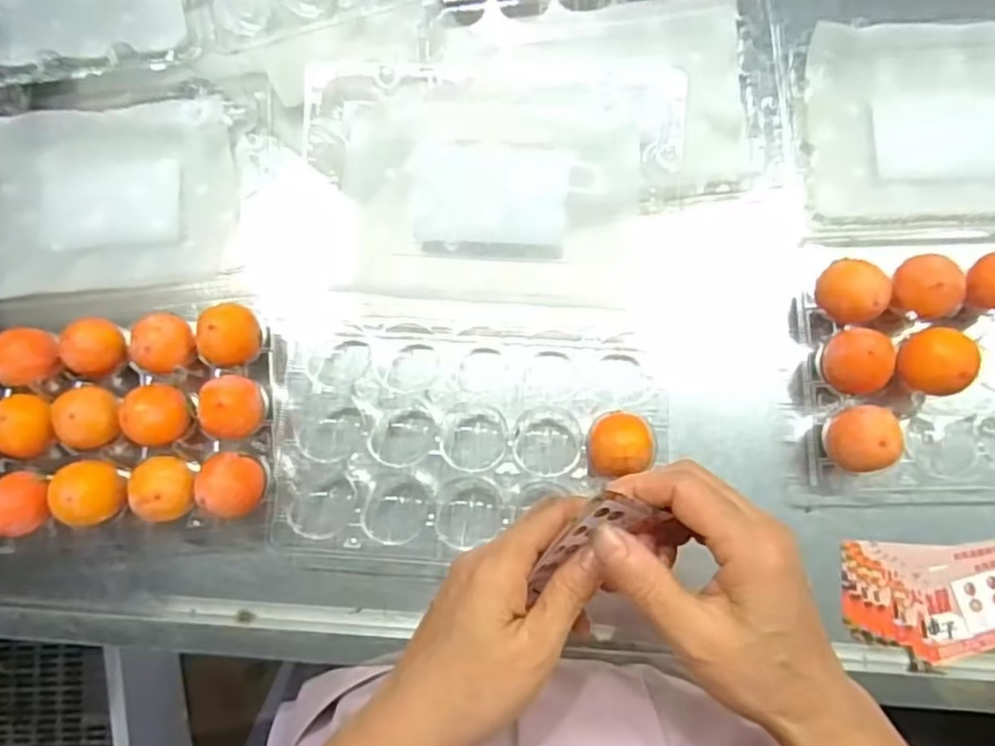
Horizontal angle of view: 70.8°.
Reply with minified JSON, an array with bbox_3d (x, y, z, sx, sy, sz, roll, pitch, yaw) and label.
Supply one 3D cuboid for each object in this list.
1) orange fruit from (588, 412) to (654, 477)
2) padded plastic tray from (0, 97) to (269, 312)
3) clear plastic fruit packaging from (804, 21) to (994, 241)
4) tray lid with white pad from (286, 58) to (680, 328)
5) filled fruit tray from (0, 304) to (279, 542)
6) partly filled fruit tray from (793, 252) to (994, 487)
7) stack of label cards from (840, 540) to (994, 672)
[{"bbox_3d":[0.075,0.044,0.431,0.038,0.043,0.037,-1,81,4],"label":"orange fruit"},{"bbox_3d":[-0.279,-0.114,0.480,0.204,0.031,0.143,-5,83,3],"label":"padded plastic tray"},{"bbox_3d":[0.305,-0.158,0.455,0.202,0.027,0.141,0,83,4],"label":"clear plastic fruit packaging"},{"bbox_3d":[-0.002,-0.140,0.454,0.249,0.038,0.186,1,83,4],"label":"tray lid with white pad"},{"bbox_3d":[-0.260,0.033,0.450,0.237,0.054,0.147,0,83,4],"label":"filled fruit tray"},{"bbox_3d":[0.318,-0.007,0.421,0.258,0.045,0.157,-1,83,4],"label":"partly filled fruit tray"},{"bbox_3d":[0.276,0.137,0.422,0.130,0.011,0.070,-3,83,4],"label":"stack of label cards"}]

